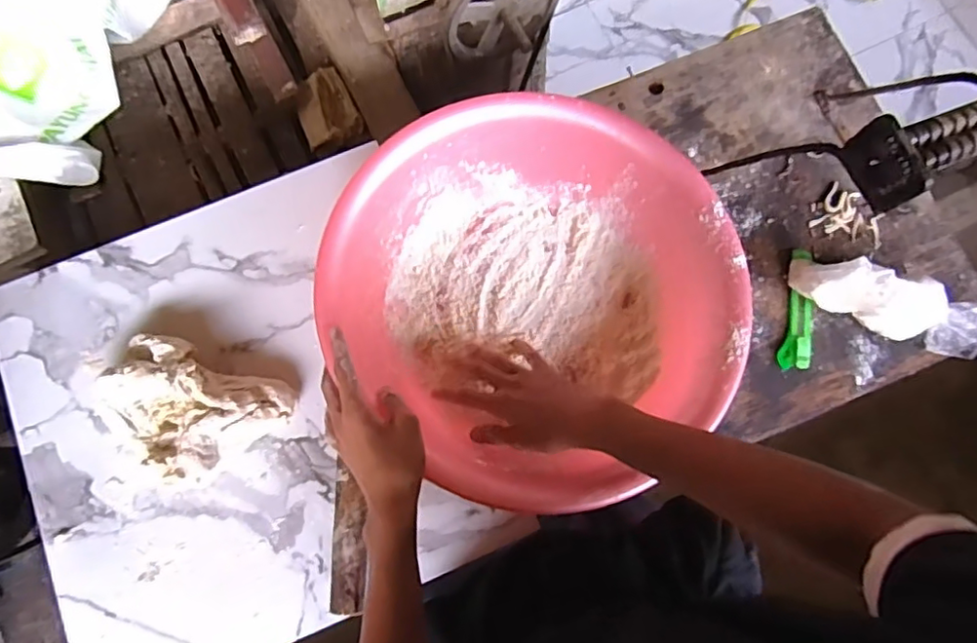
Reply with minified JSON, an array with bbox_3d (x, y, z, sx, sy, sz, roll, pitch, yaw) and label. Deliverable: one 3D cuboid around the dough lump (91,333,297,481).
[{"bbox_3d":[-0.316,0.093,0.620,0.186,0.079,0.120,22,75,6],"label":"dough lump"}]

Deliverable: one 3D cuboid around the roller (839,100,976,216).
[{"bbox_3d":[0.404,-0.159,0.496,0.194,0.051,0.070,-23,76,-6],"label":"roller"}]

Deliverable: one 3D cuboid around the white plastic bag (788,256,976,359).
[{"bbox_3d":[0.462,-0.018,0.660,0.230,0.080,0.062,17,74,-11],"label":"white plastic bag"}]

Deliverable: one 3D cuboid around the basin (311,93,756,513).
[{"bbox_3d":[0.051,-0.029,0.624,0.376,0.129,0.390,0,74,0],"label":"basin"}]

